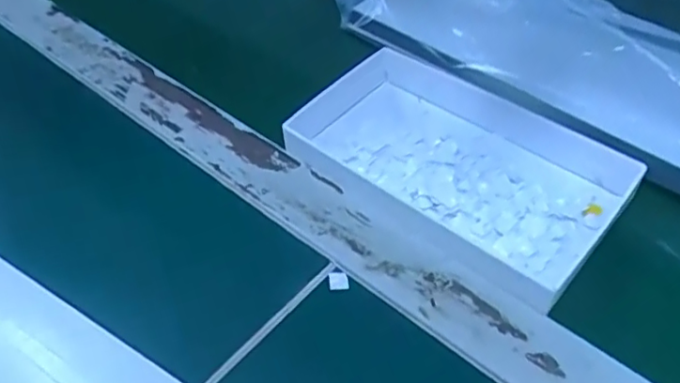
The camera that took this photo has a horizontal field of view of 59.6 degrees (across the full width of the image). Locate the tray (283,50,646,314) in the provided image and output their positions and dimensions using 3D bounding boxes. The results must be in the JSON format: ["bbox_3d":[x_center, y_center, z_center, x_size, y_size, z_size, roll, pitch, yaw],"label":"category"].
[{"bbox_3d":[0.066,-0.020,0.338,0.170,0.027,0.115,30,57,25],"label":"tray"}]

